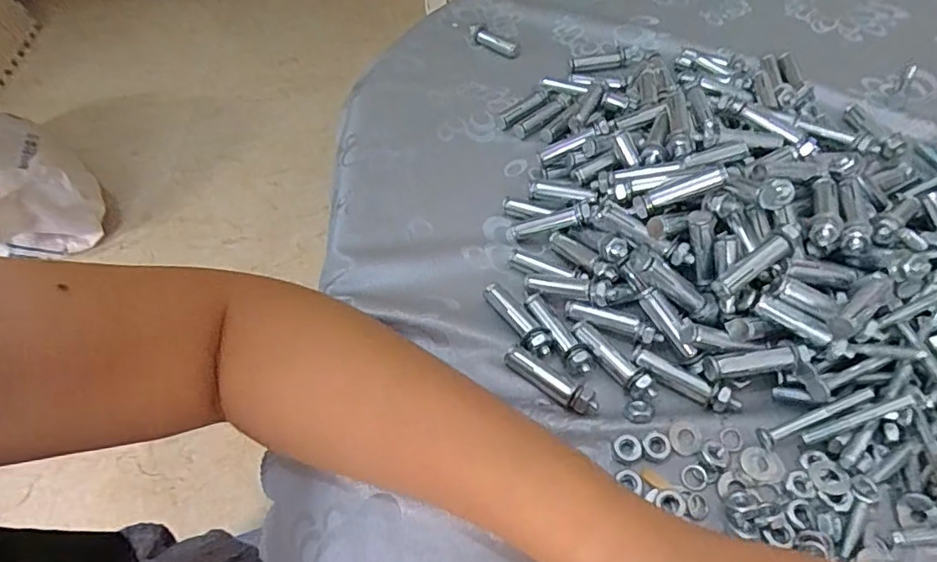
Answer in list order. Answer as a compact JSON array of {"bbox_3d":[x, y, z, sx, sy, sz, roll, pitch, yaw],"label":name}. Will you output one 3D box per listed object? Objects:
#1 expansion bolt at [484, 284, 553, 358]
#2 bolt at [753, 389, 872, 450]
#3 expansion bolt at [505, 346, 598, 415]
[{"bbox_3d":[0.028,0.021,0.321,0.017,0.012,0.055,-29,56,-17],"label":"expansion bolt"},{"bbox_3d":[0.167,0.065,0.273,0.055,0.007,0.008,-27,53,7],"label":"bolt"},{"bbox_3d":[0.043,0.051,0.297,0.053,0.011,0.011,34,62,26],"label":"expansion bolt"}]

